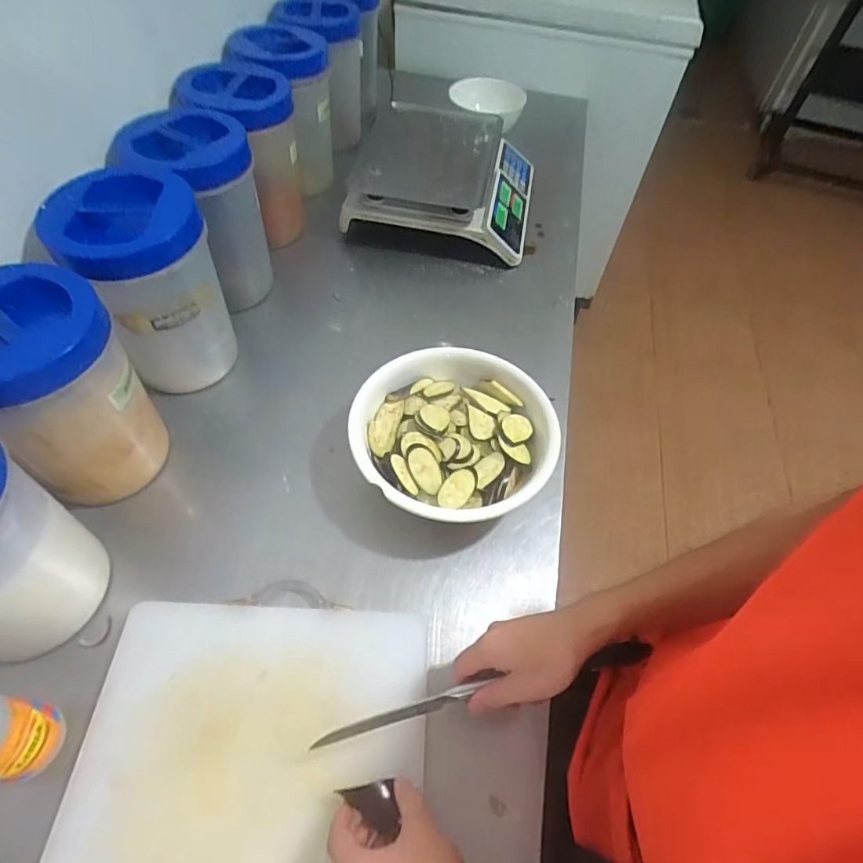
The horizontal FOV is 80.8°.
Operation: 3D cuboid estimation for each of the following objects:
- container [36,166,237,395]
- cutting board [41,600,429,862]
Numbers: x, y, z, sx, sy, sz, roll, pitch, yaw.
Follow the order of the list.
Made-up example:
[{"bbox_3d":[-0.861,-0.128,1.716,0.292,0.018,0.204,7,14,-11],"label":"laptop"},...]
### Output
[{"bbox_3d":[-0.358,-0.177,0.666,0.156,0.248,0.151,-29,61,-23],"label":"container"},{"bbox_3d":[-0.160,0.362,0.412,0.295,0.016,0.430,6,53,-7],"label":"cutting board"}]

